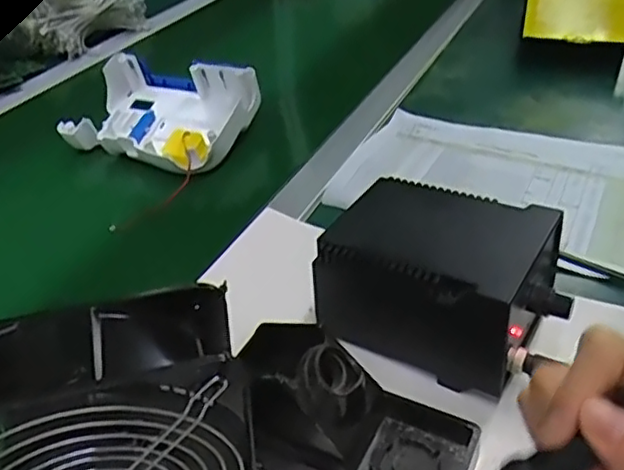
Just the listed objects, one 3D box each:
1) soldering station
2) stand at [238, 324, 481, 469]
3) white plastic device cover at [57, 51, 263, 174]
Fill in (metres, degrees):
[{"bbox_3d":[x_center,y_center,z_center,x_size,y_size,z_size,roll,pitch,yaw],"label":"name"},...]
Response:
[{"bbox_3d":[0.099,0.028,0.468,0.162,0.089,0.120,19,41,25],"label":"soldering station"},{"bbox_3d":[0.018,0.103,0.380,0.160,0.068,0.075,18,40,24],"label":"stand"},{"bbox_3d":[-0.167,-0.138,0.718,0.189,0.070,0.148,13,38,17],"label":"white plastic device cover"}]

